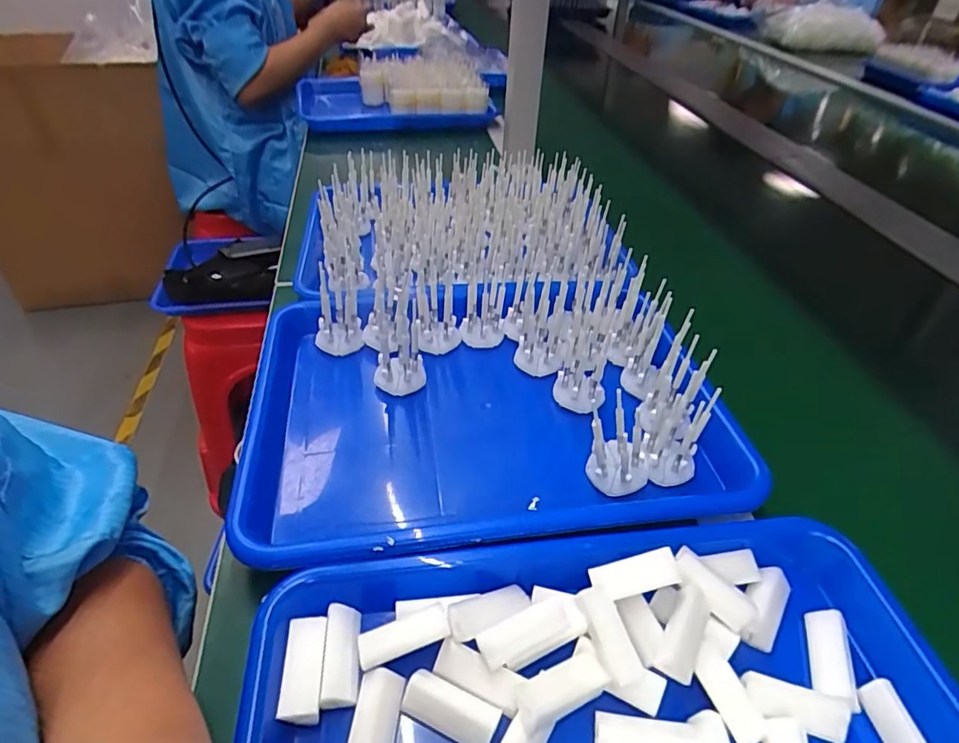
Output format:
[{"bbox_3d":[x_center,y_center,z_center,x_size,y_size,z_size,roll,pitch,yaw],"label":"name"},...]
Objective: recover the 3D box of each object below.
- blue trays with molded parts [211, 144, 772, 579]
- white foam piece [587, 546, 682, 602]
[{"bbox_3d":[-0.015,-0.073,0.488,0.338,0.075,0.492,-4,42,-8],"label":"blue trays with molded parts"},{"bbox_3d":[0.082,0.108,0.293,0.045,0.010,0.018,-15,41,8],"label":"white foam piece"}]

